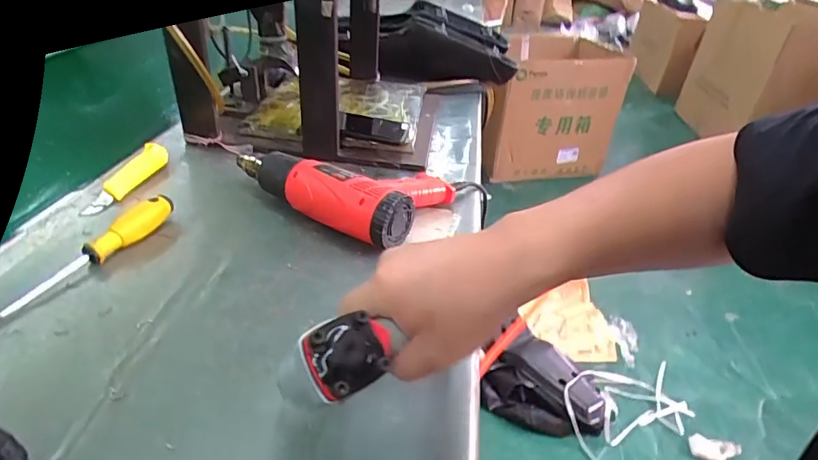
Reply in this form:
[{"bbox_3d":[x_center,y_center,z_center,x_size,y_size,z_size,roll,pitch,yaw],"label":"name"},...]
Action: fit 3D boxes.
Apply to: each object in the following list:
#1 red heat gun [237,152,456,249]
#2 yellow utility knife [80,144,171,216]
[{"bbox_3d":[-0.087,-0.073,0.651,0.282,0.073,0.176,22,38,23],"label":"red heat gun"},{"bbox_3d":[-0.385,-0.073,0.658,0.027,0.030,0.159,8,34,4],"label":"yellow utility knife"}]

